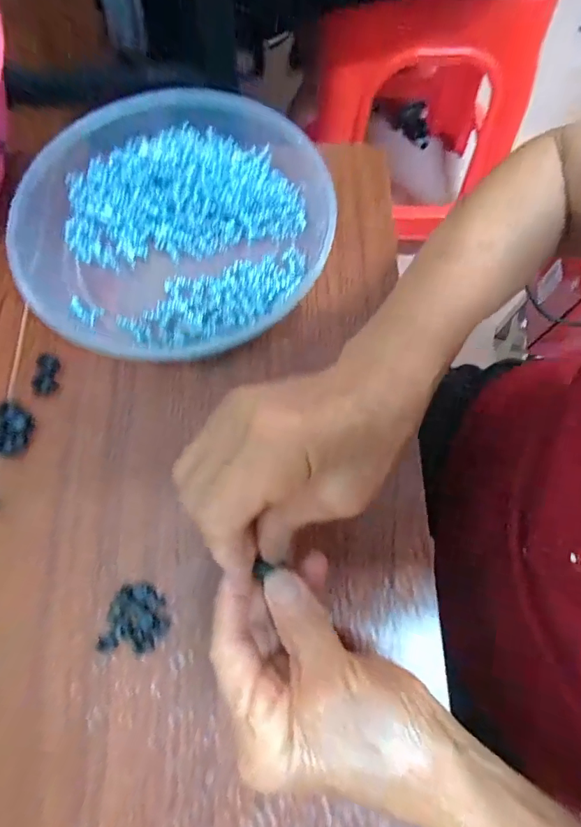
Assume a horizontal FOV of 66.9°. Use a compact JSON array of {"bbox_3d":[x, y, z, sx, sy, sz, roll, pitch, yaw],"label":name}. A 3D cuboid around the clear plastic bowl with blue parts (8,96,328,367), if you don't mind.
[{"bbox_3d":[-0.089,-0.142,0.335,0.228,0.049,0.208,0,72,0],"label":"clear plastic bowl with blue parts"}]

